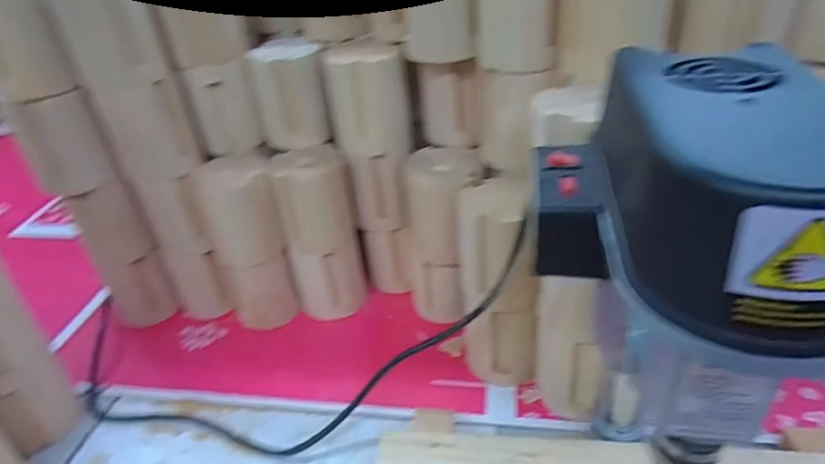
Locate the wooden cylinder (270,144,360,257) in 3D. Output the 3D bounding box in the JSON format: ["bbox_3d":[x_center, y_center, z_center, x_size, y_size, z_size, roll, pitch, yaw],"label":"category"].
[{"bbox_3d":[-0.109,-0.030,0.608,0.080,0.107,0.066,-13,36,-10],"label":"wooden cylinder"}]

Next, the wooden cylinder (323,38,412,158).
[{"bbox_3d":[-0.047,-0.141,0.578,0.080,0.101,0.068,-8,35,-2],"label":"wooden cylinder"}]

